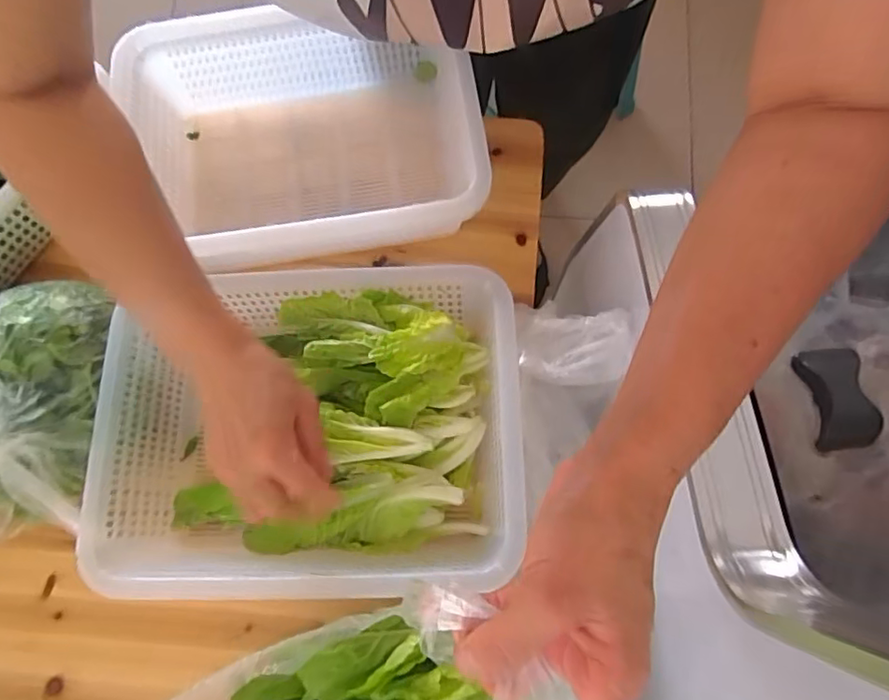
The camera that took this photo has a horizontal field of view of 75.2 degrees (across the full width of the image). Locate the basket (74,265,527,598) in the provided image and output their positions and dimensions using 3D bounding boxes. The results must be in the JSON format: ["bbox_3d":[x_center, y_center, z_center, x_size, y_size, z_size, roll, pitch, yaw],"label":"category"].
[{"bbox_3d":[-0.105,0.062,0.474,0.326,0.097,0.246,-2,74,2],"label":"basket"}]

